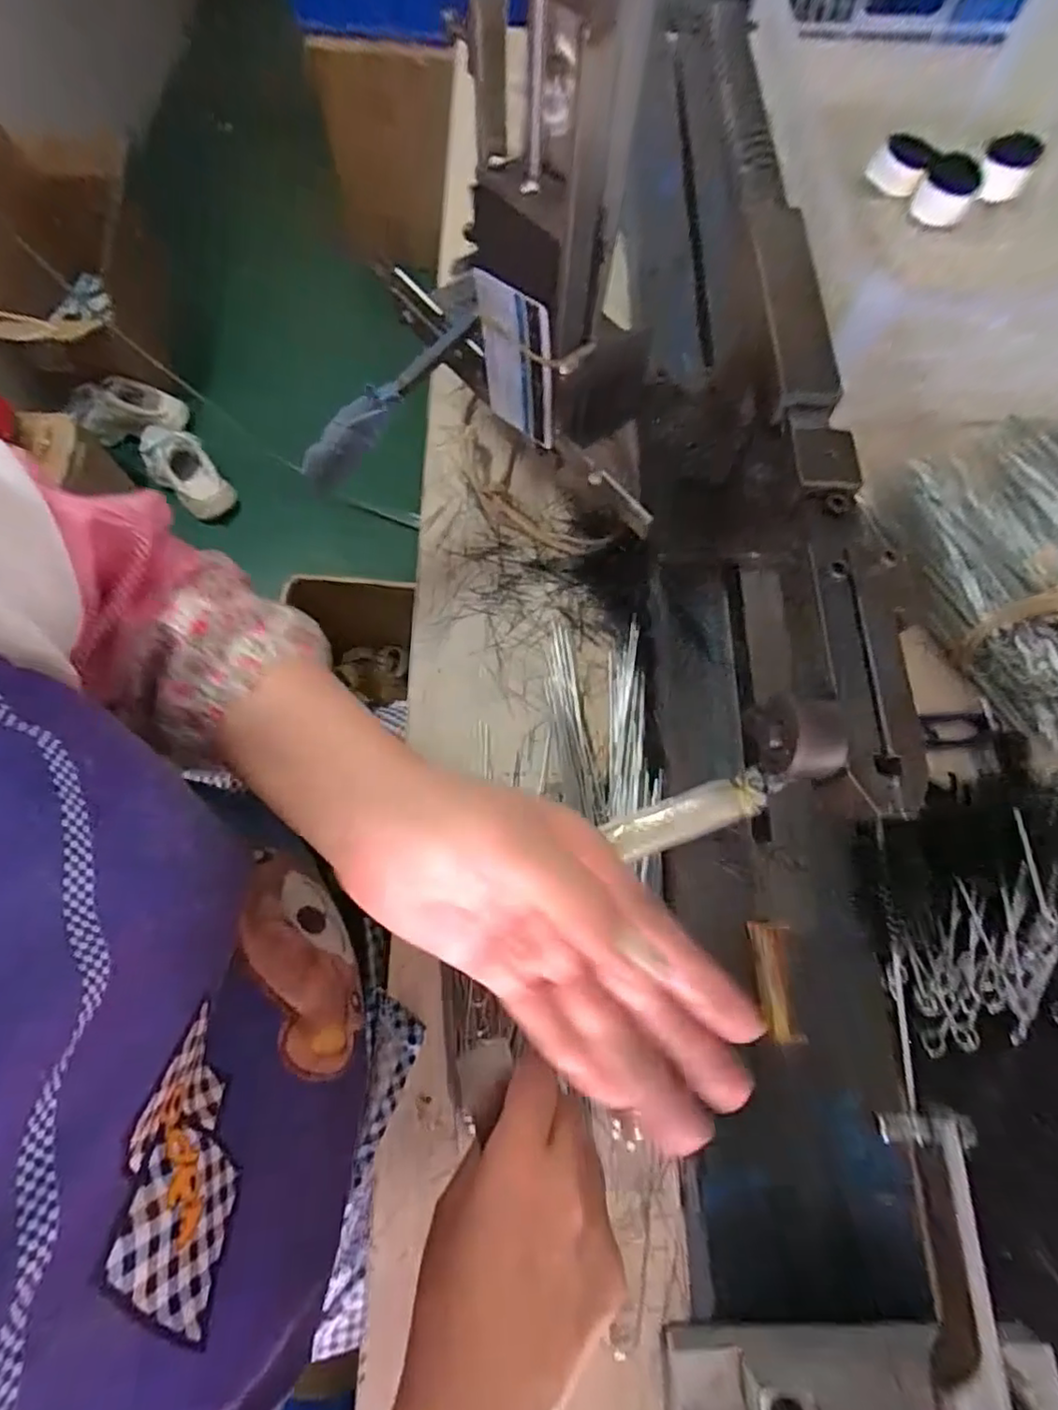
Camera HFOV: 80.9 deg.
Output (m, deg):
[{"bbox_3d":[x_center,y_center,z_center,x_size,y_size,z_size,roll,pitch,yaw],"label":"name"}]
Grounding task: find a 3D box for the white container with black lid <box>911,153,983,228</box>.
[{"bbox_3d":[0.365,-0.450,0.542,0.048,0.033,0.047,31,73,10],"label":"white container with black lid"}]

